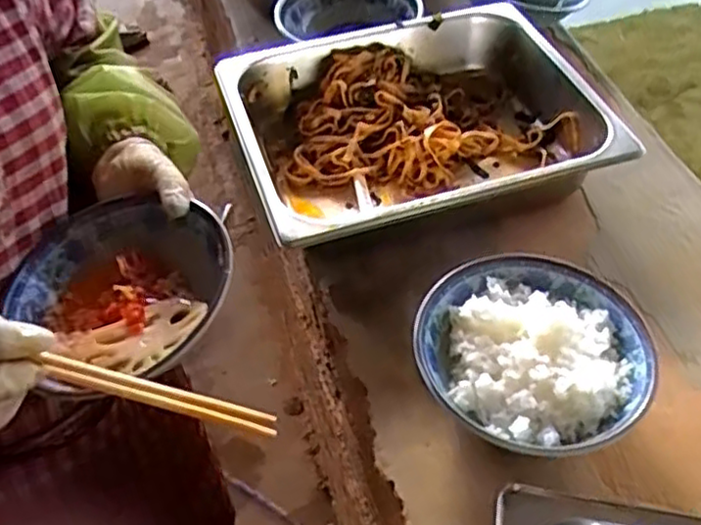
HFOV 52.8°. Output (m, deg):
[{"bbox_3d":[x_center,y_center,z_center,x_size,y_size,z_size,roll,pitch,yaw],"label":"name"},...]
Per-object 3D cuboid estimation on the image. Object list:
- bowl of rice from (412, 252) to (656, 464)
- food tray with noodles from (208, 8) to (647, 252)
[{"bbox_3d":[0.134,0.066,0.511,0.154,0.061,0.151,-2,50,3],"label":"bowl of rice"},{"bbox_3d":[0.067,-0.127,0.665,0.333,0.084,0.264,-16,51,-9],"label":"food tray with noodles"}]

